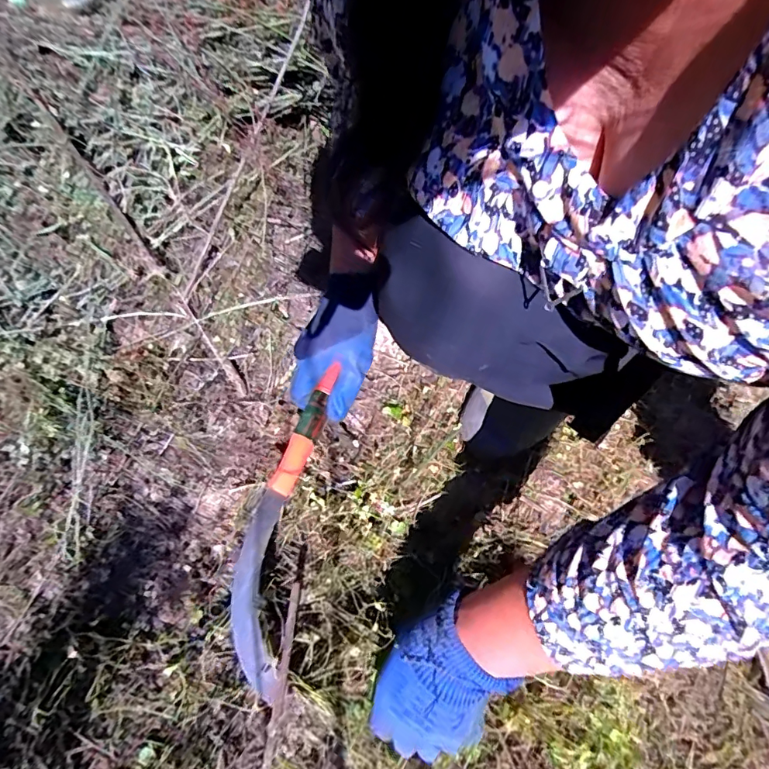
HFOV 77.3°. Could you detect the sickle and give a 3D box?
[{"bbox_3d":[-0.089,0.114,0.425,0.048,0.026,0.274,10,69,5],"label":"sickle"}]

